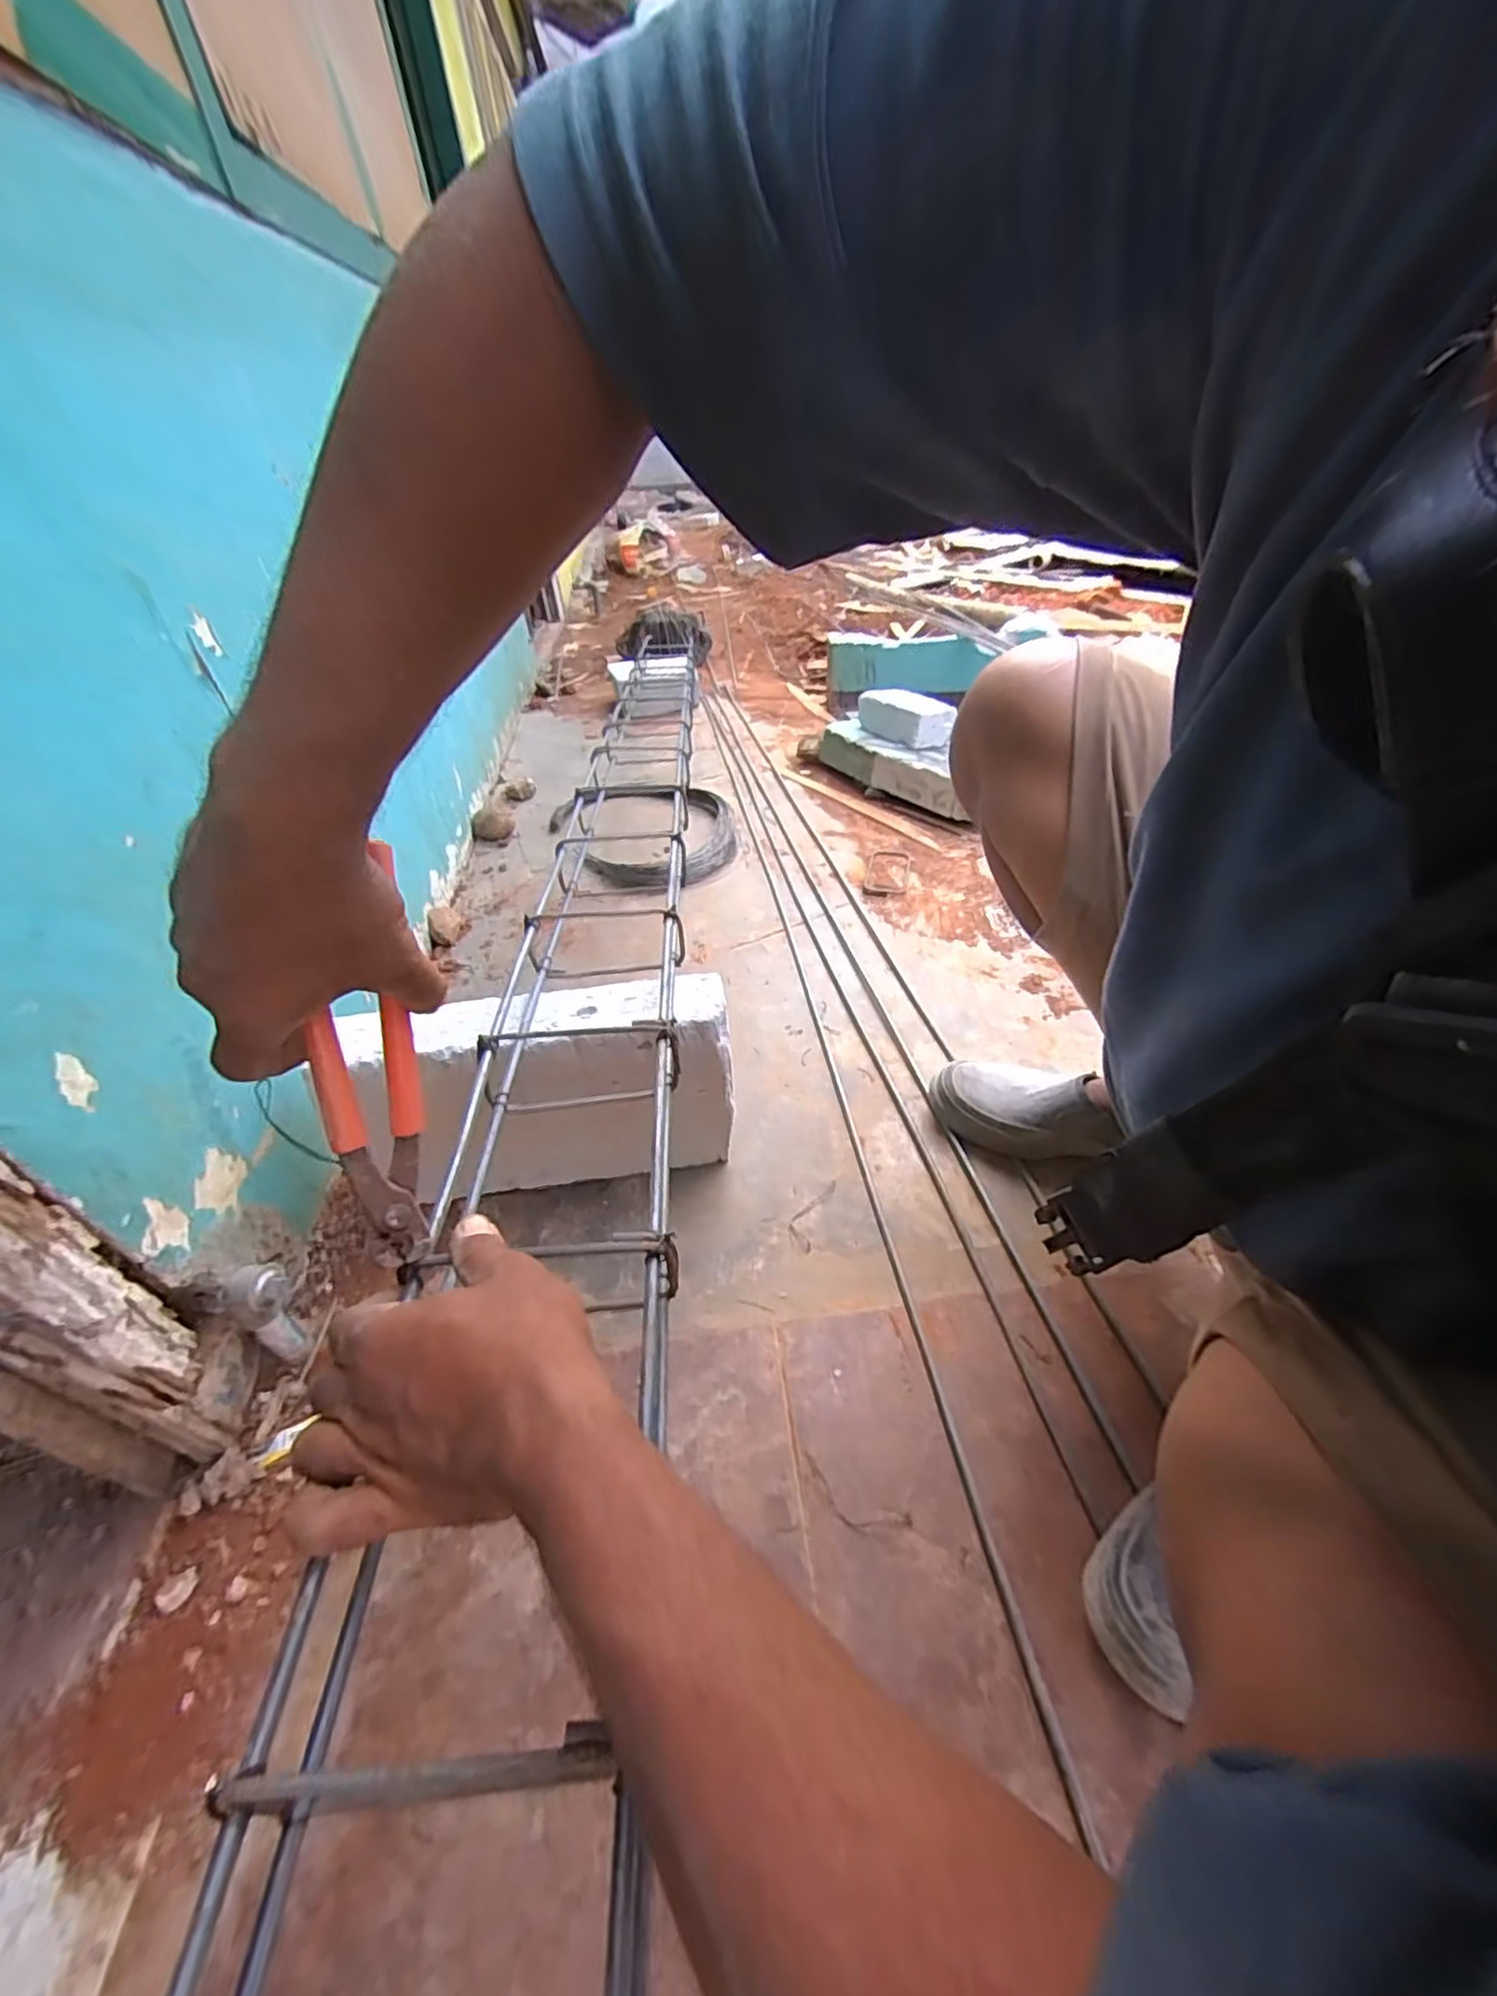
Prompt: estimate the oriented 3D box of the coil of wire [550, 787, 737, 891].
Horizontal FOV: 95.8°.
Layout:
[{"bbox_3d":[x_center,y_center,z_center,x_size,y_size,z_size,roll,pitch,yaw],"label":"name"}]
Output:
[{"bbox_3d":[-0.187,-0.301,1.271,0.335,0.042,0.349,-3,39,2],"label":"coil of wire"}]

